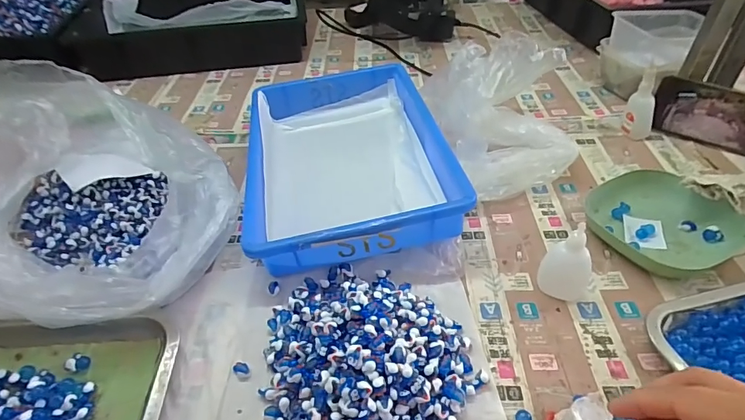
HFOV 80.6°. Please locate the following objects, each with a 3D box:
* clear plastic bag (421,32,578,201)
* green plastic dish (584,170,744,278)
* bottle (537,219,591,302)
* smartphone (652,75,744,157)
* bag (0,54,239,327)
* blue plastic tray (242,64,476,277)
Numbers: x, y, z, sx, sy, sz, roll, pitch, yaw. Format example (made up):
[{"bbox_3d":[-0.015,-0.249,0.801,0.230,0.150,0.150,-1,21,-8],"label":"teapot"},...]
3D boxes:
[{"bbox_3d":[0.170,-0.135,0.595,0.178,0.134,0.226,-10,44,-10],"label":"clear plastic bag"},{"bbox_3d":[0.324,0.010,0.502,0.138,0.038,0.144,-18,46,-18],"label":"green plastic dish"},{"bbox_3d":[0.195,0.048,0.428,0.046,0.091,0.032,29,50,28],"label":"bottle"},{"bbox_3d":[0.480,-0.128,0.610,0.164,0.077,0.006,25,31,22],"label":"smartphone"},{"bbox_3d":[-0.322,-0.013,0.471,0.319,0.150,0.252,13,45,14],"label":"bag"},{"bbox_3d":[-0.041,-0.081,0.592,0.240,0.076,0.370,-7,43,-7],"label":"blue plastic tray"}]

